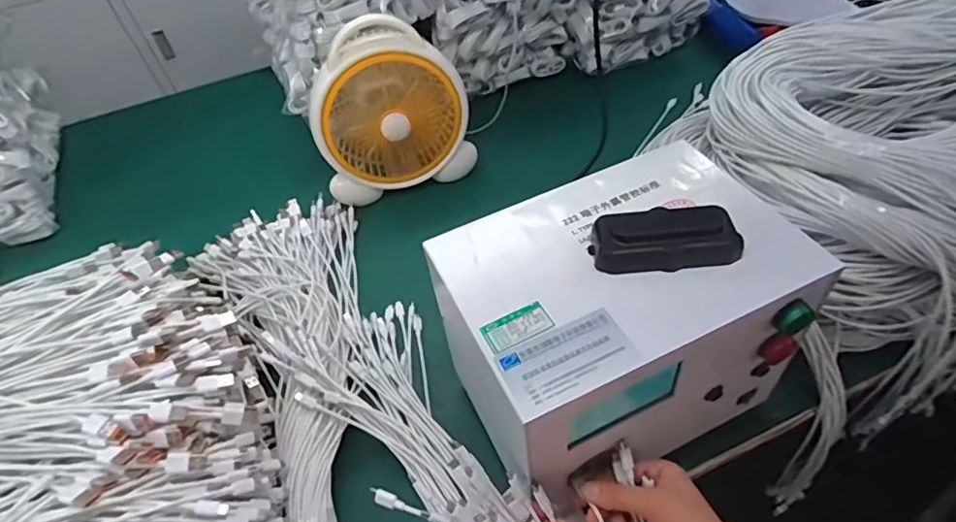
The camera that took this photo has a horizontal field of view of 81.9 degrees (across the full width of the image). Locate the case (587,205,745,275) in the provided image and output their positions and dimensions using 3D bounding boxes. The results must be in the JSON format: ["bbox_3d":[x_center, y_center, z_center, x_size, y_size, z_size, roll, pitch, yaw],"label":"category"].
[{"bbox_3d":[0.143,-0.018,0.424,0.106,0.019,0.052,-3,51,4],"label":"case"}]

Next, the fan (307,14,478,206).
[{"bbox_3d":[-0.130,-0.219,0.772,0.210,0.216,0.133,-20,52,-10],"label":"fan"}]

